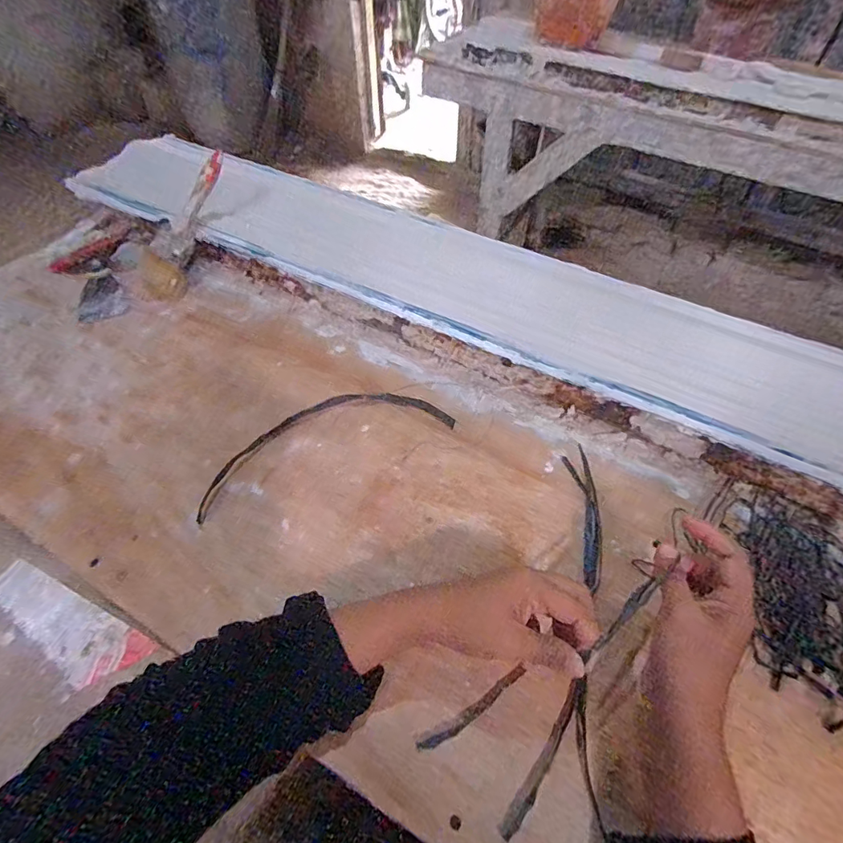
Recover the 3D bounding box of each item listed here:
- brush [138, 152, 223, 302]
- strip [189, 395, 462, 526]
[{"bbox_3d":[-0.319,-0.261,0.643,0.071,0.028,0.203,28,95,19],"label":"brush"},{"bbox_3d":[-0.103,0.014,0.507,0.270,0.006,0.091,-20,56,-15],"label":"strip"}]

